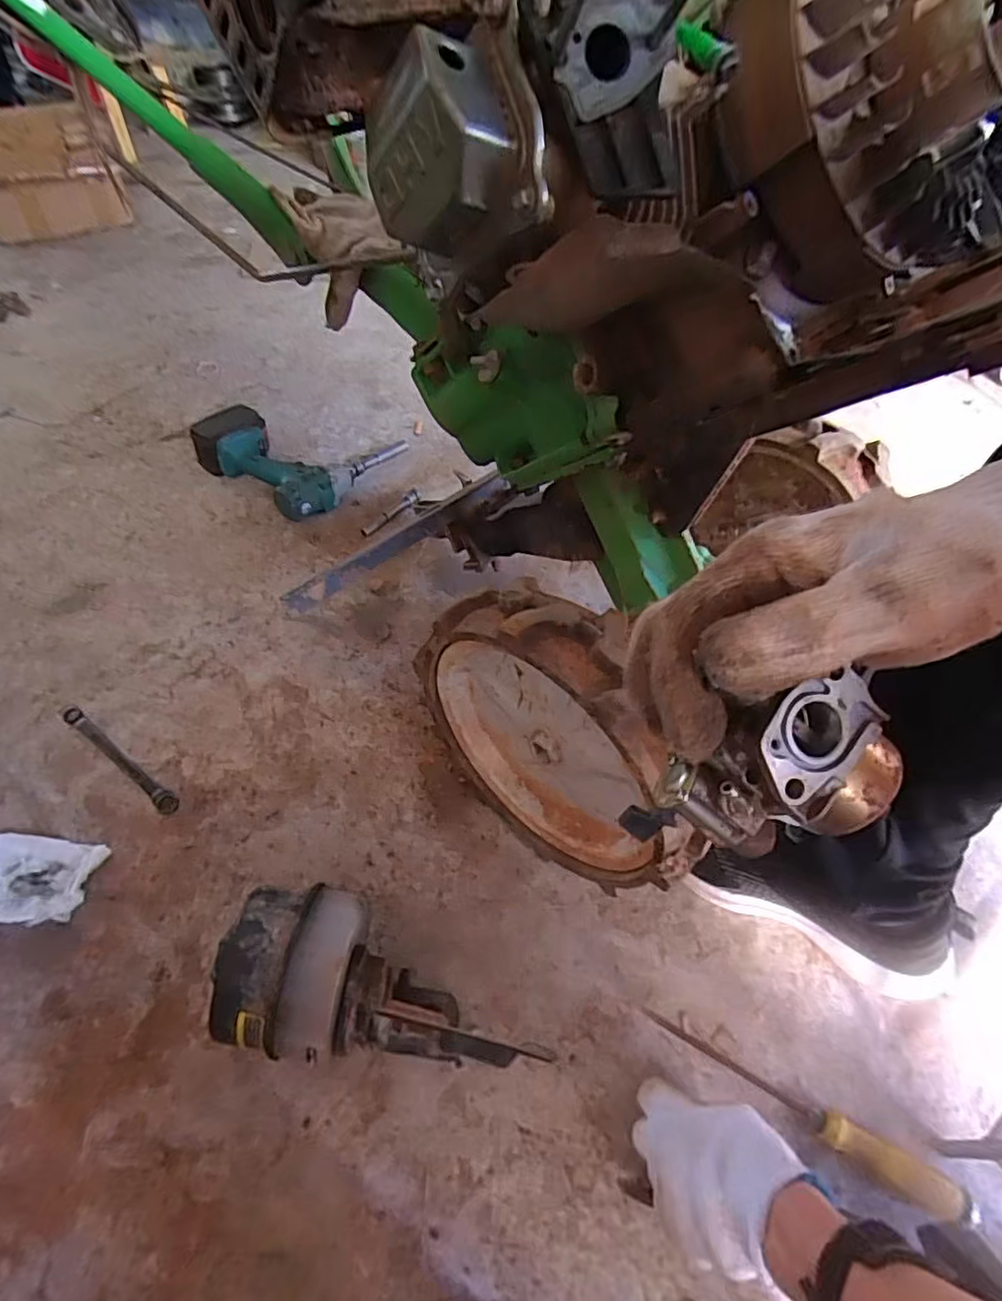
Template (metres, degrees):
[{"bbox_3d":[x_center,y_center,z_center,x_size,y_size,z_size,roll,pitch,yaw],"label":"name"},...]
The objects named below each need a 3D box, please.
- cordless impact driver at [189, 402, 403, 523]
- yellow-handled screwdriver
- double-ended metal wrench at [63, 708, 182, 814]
[{"bbox_3d":[-0.338,-0.342,1.011,0.241,0.085,0.266,22,53,12],"label":"cordless impact driver"},{"bbox_3d":[0.253,0.383,0.516,0.260,0.034,0.027,30,55,18],"label":"yellow-handled screwdriver"},{"bbox_3d":[-0.437,0.123,0.691,0.193,0.011,0.020,32,56,19],"label":"double-ended metal wrench"}]

